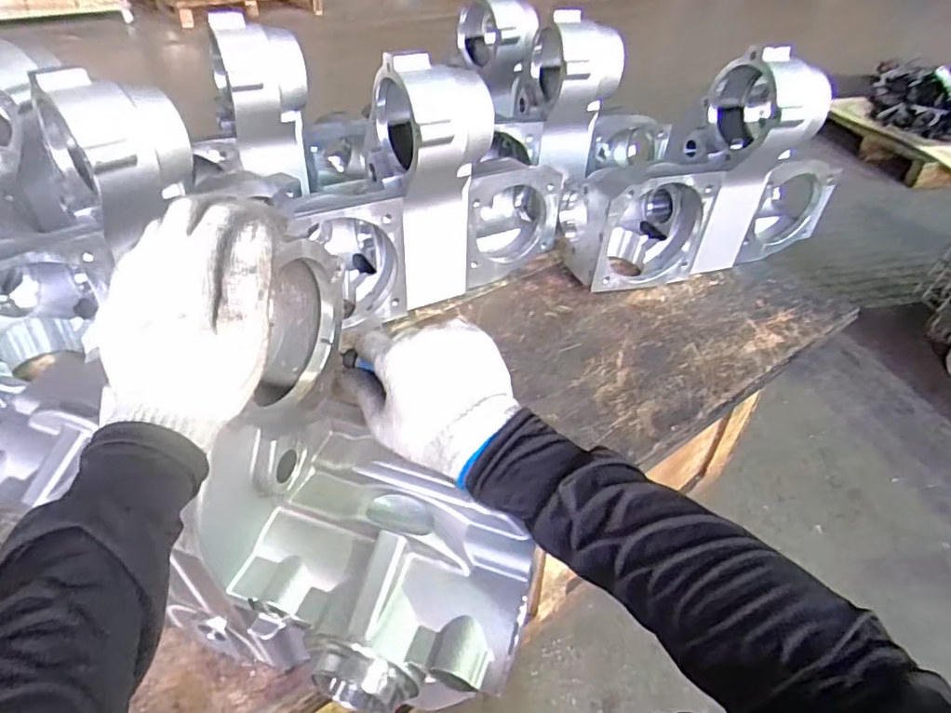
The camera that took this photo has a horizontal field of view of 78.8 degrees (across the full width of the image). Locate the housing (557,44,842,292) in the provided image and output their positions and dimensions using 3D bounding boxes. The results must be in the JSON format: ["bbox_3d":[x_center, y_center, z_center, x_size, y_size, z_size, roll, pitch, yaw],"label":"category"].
[{"bbox_3d":[0.381,-0.285,0.895,0.463,0.333,0.180,-8,43,-13],"label":"housing"}]

